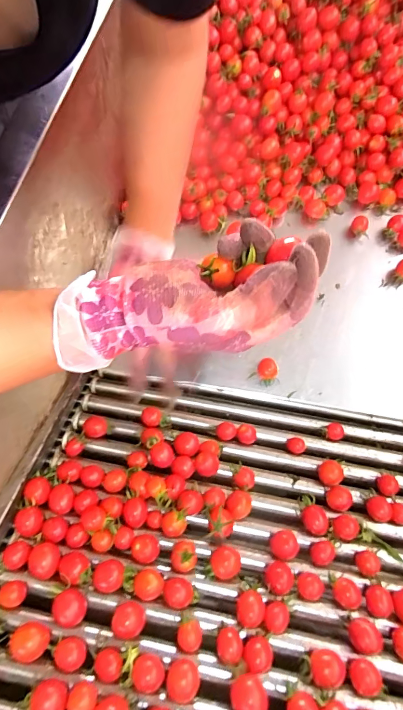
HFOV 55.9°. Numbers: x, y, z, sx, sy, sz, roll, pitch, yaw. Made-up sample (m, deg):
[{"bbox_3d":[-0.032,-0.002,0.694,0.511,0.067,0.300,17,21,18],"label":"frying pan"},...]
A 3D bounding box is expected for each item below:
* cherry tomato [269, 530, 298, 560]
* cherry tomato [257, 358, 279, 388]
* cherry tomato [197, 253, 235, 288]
[{"bbox_3d":[0.086,0.203,0.406,0.028,0.030,0.026,-1,67,1],"label":"cherry tomato"},{"bbox_3d":[0.090,0.024,0.515,0.025,0.021,0.033,-15,67,-5],"label":"cherry tomato"},{"bbox_3d":[0.011,-0.057,0.259,0.024,0.016,0.016,6,67,4],"label":"cherry tomato"}]

